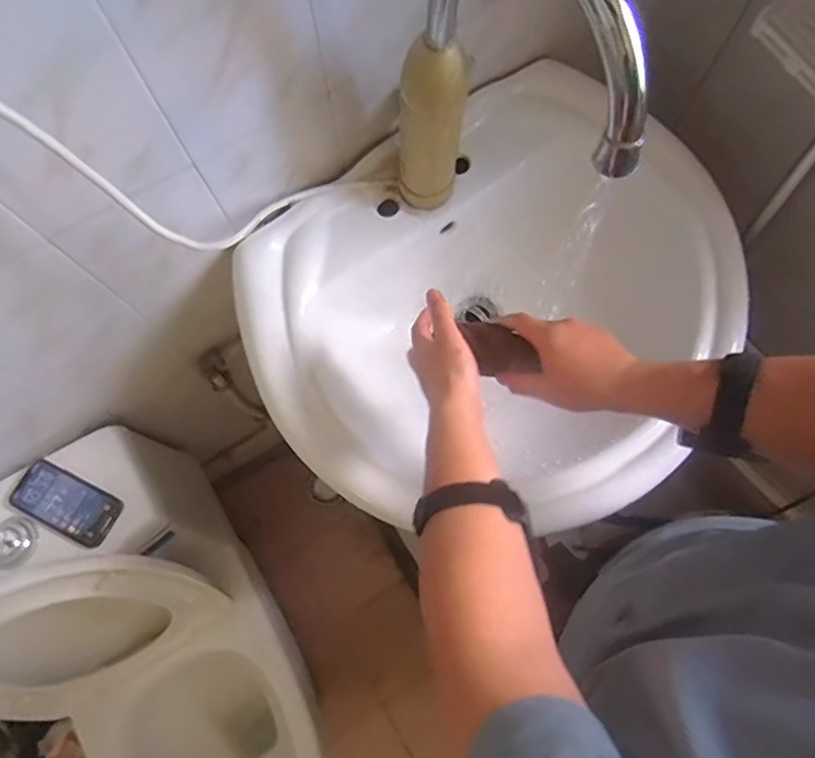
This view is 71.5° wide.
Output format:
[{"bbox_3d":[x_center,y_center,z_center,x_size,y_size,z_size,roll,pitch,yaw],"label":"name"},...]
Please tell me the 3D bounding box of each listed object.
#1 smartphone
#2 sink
[{"bbox_3d":[-0.467,0.169,0.775,0.144,0.015,0.070,25,76,8],"label":"smartphone"},{"bbox_3d":[0.117,-0.064,0.689,0.557,0.173,0.455,-30,76,-7],"label":"sink"}]

